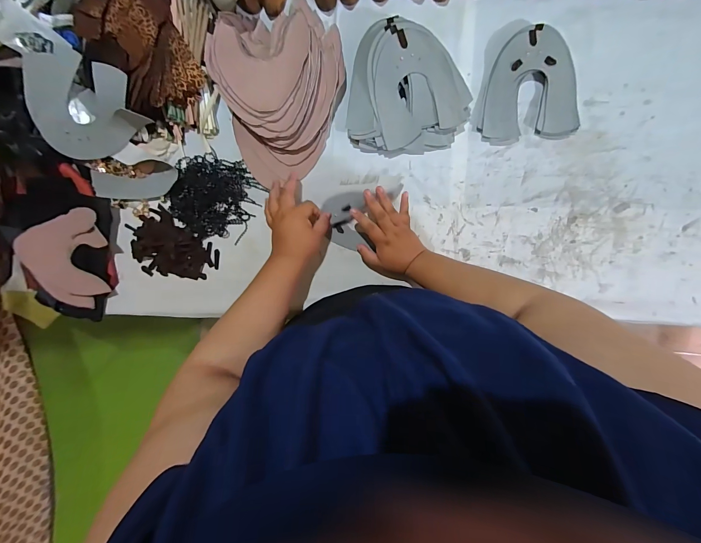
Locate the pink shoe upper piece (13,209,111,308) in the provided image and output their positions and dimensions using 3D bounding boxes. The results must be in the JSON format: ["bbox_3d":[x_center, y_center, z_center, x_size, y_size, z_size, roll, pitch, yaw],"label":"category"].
[{"bbox_3d":[-0.541,-0.030,0.615,0.158,0.040,0.170,0,99,2],"label":"pink shoe upper piece"}]

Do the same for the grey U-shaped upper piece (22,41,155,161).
[{"bbox_3d":[-0.466,-0.284,0.550,0.201,0.071,0.164,22,99,-1],"label":"grey U-shaped upper piece"}]

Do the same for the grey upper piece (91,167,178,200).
[{"bbox_3d":[-0.405,-0.166,0.597,0.162,0.024,0.054,-1,99,2],"label":"grey upper piece"}]

